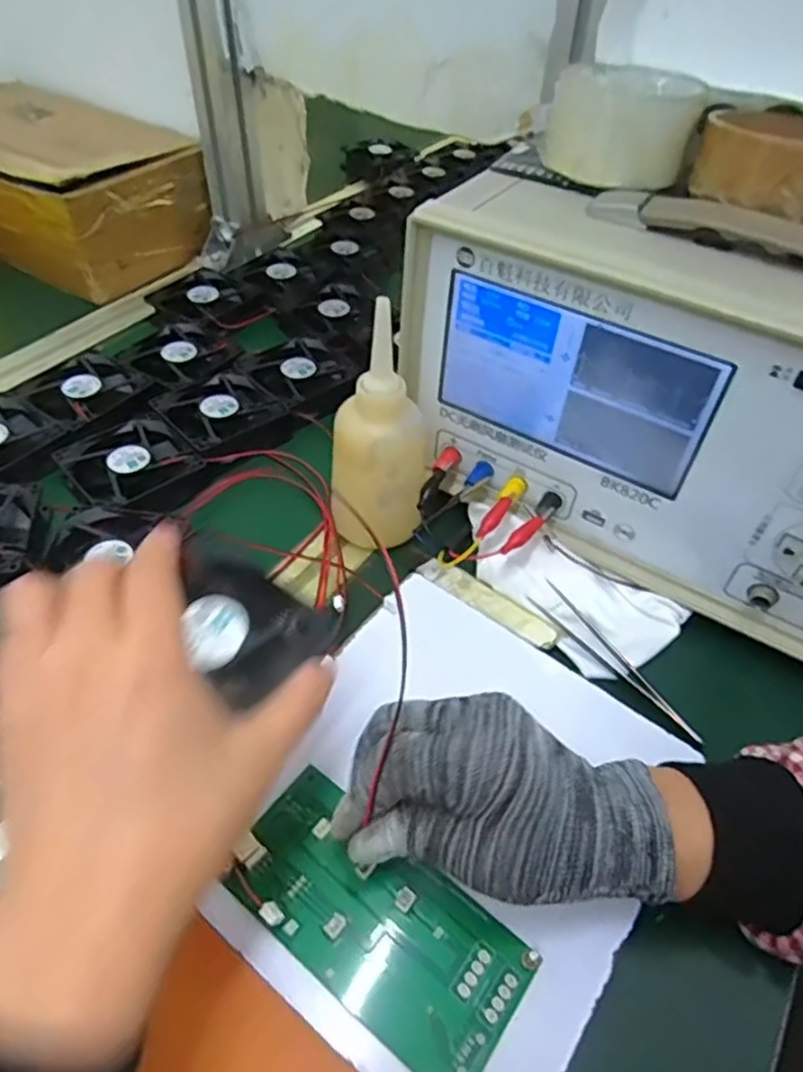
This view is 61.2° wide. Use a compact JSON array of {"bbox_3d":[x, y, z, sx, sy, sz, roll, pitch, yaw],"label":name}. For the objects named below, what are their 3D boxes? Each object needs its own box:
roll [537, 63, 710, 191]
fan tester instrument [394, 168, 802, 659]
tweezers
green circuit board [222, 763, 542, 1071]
[{"bbox_3d":[0.126,-0.238,0.390,0.081,0.041,0.079,1,48,-1],"label":"roll"},{"bbox_3d":[0.174,-0.073,0.394,0.343,0.189,0.142,27,53,20],"label":"fan tester instrument"},{"bbox_3d":[0.125,0.071,0.398,0.017,0.008,0.122,-31,56,-26],"label":"tweezers"},{"bbox_3d":[-0.012,0.164,0.295,0.133,0.009,0.064,31,54,20],"label":"green circuit board"}]

